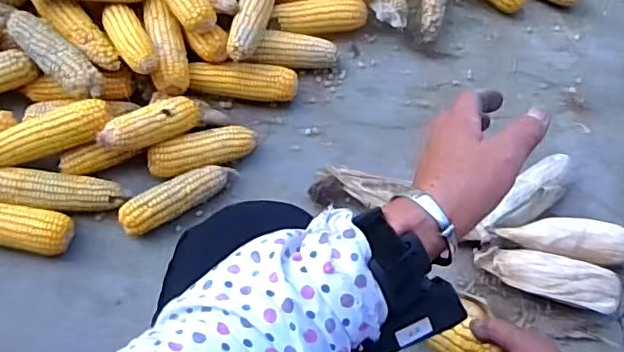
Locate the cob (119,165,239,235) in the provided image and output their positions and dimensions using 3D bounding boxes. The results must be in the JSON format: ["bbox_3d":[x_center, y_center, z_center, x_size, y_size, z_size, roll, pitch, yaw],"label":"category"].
[{"bbox_3d":[-0.184,0.027,0.797,0.169,0.043,0.050,-28,73,-15],"label":"cob"}]

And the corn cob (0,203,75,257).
[{"bbox_3d":[-0.405,0.065,0.752,0.172,0.046,0.058,9,70,-1],"label":"corn cob"}]

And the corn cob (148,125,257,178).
[{"bbox_3d":[-0.155,-0.036,0.820,0.154,0.045,0.058,-23,74,-12],"label":"corn cob"}]

